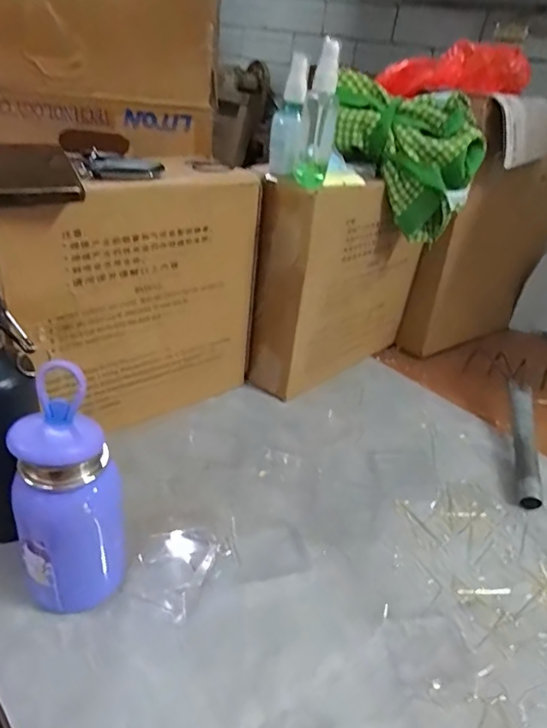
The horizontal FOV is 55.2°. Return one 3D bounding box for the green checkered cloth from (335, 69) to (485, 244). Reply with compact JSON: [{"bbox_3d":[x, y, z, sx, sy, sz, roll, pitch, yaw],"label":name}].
[{"bbox_3d":[0.148,-0.244,0.634,0.185,0.153,0.088,12,32,6],"label":"green checkered cloth"}]

